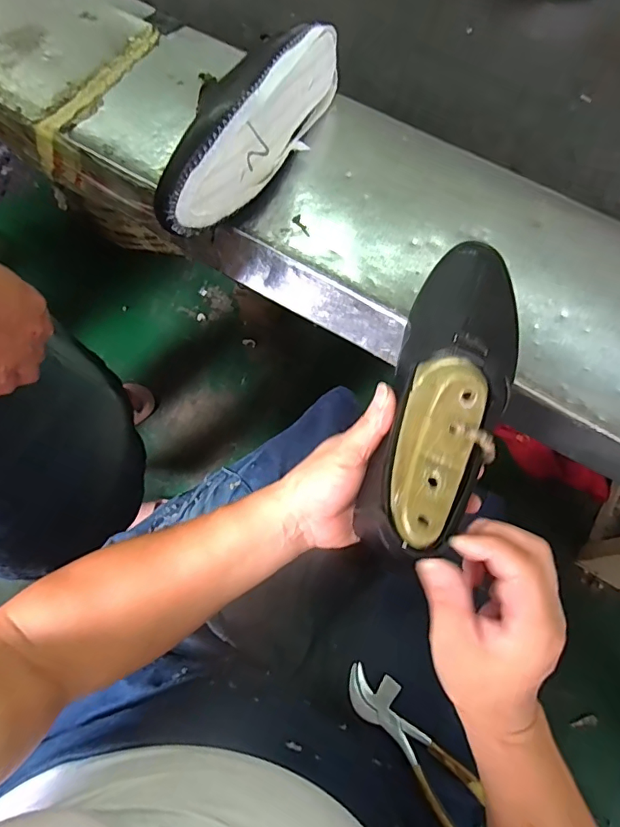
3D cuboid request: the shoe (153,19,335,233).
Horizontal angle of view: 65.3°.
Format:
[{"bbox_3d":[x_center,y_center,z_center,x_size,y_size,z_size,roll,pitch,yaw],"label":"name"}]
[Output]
[{"bbox_3d":[-0.065,-0.282,0.478,0.086,0.108,0.265,23,72,9],"label":"shoe"}]

